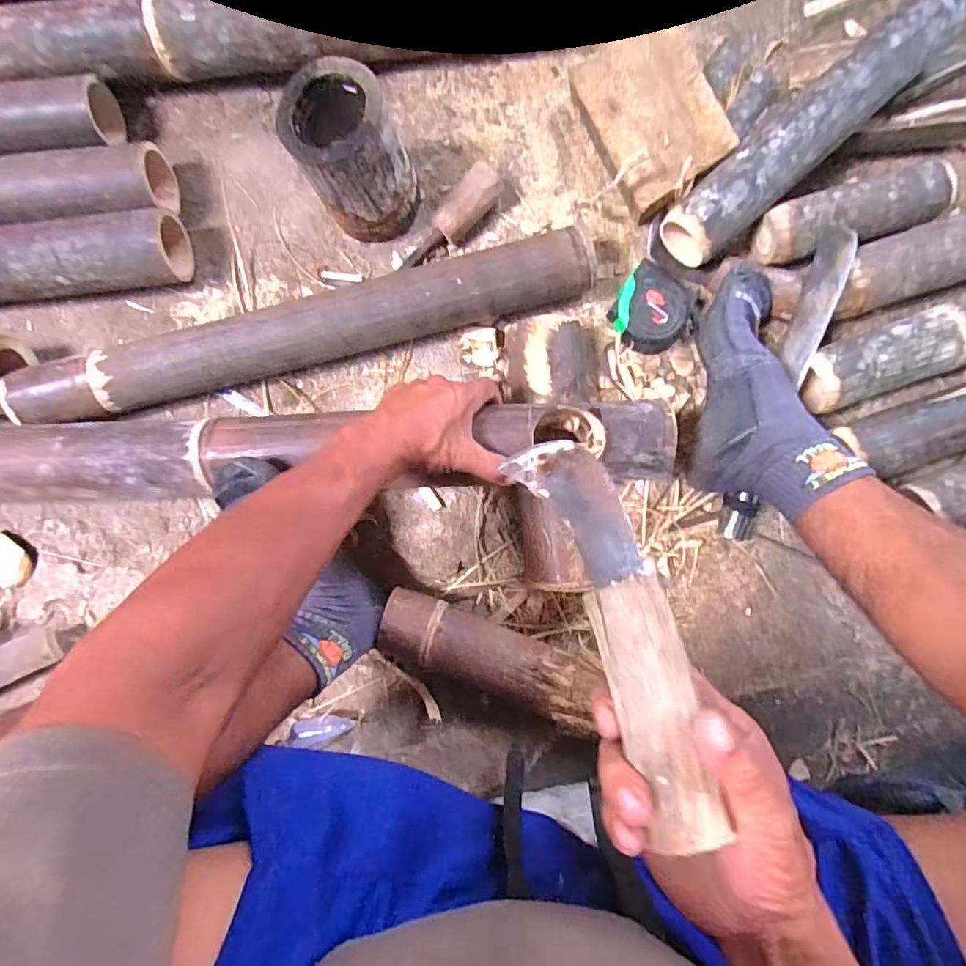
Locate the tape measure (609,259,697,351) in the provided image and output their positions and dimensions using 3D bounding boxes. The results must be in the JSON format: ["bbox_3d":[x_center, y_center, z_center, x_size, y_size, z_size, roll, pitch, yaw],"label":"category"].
[{"bbox_3d":[0.185,-0.187,0.594,0.085,0.038,0.092,0,88,1],"label":"tape measure"}]

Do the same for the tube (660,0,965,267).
[{"bbox_3d":[0.329,-0.356,0.547,0.343,0.060,0.063,-41,87,-1],"label":"tube"}]

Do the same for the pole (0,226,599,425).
[{"bbox_3d":[-0.174,-0.152,0.569,0.616,0.075,0.063,-14,87,1],"label":"pole"}]

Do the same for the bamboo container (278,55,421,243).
[{"bbox_3d":[-0.129,-0.320,0.550,0.092,0.147,0.104,-35,87,0],"label":"bamboo container"}]

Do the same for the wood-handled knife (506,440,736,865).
[{"bbox_3d":[0.069,0.069,0.289,0.048,0.026,0.212,-18,67,0],"label":"wood-handled knife"}]

